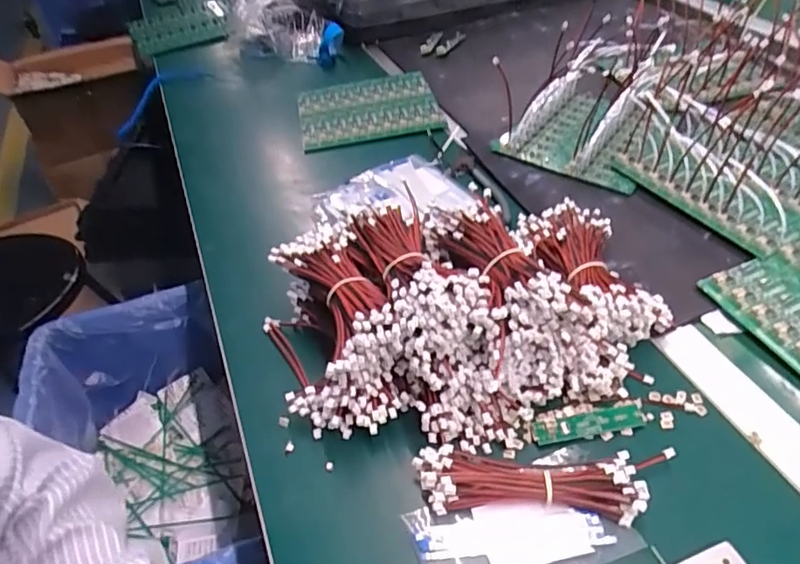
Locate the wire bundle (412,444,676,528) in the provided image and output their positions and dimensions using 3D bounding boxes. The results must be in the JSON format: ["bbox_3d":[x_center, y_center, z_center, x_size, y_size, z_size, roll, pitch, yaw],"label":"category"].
[{"bbox_3d":[0.100,0.140,0.394,0.171,0.021,0.047,1,45,6],"label":"wire bundle"}]

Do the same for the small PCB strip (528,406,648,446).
[{"bbox_3d":[0.146,0.110,0.430,0.085,0.006,0.018,-9,45,-4],"label":"small PCB strip"}]

